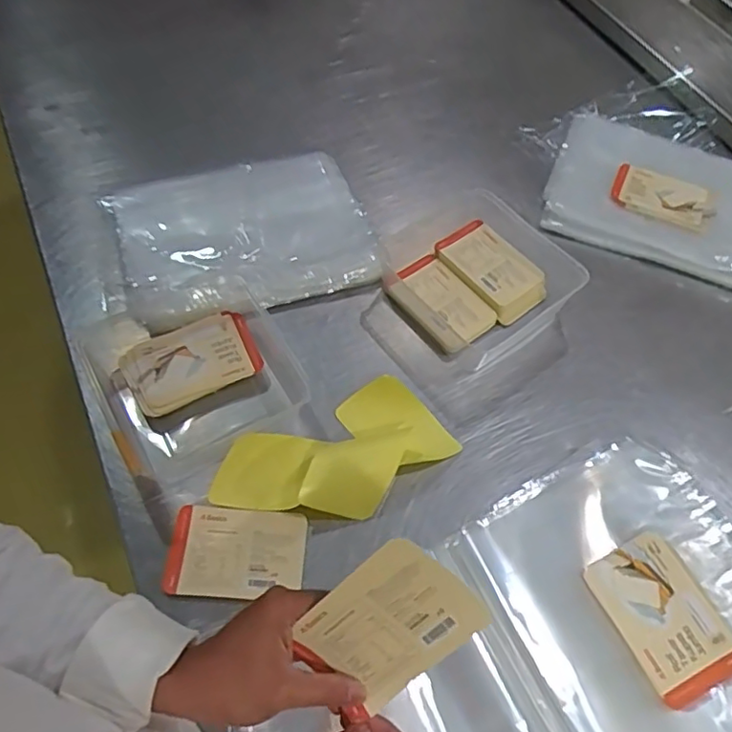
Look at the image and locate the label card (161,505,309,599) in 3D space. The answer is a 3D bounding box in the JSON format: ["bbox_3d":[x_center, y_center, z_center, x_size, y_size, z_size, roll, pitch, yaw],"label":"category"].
[{"bbox_3d":[-0.126,0.182,0.582,0.130,0.007,0.083,4,59,-2],"label":"label card"}]

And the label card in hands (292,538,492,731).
[{"bbox_3d":[0.011,0.170,0.384,0.082,0.121,0.007,42,19,-6],"label":"label card in hands"}]

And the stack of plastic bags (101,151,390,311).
[{"bbox_3d":[-0.155,-0.181,0.765,0.315,0.047,0.225,-16,62,-13],"label":"stack of plastic bags"}]

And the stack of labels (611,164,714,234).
[{"bbox_3d":[0.431,-0.244,0.864,0.140,0.013,0.092,23,61,9],"label":"stack of labels"}]

